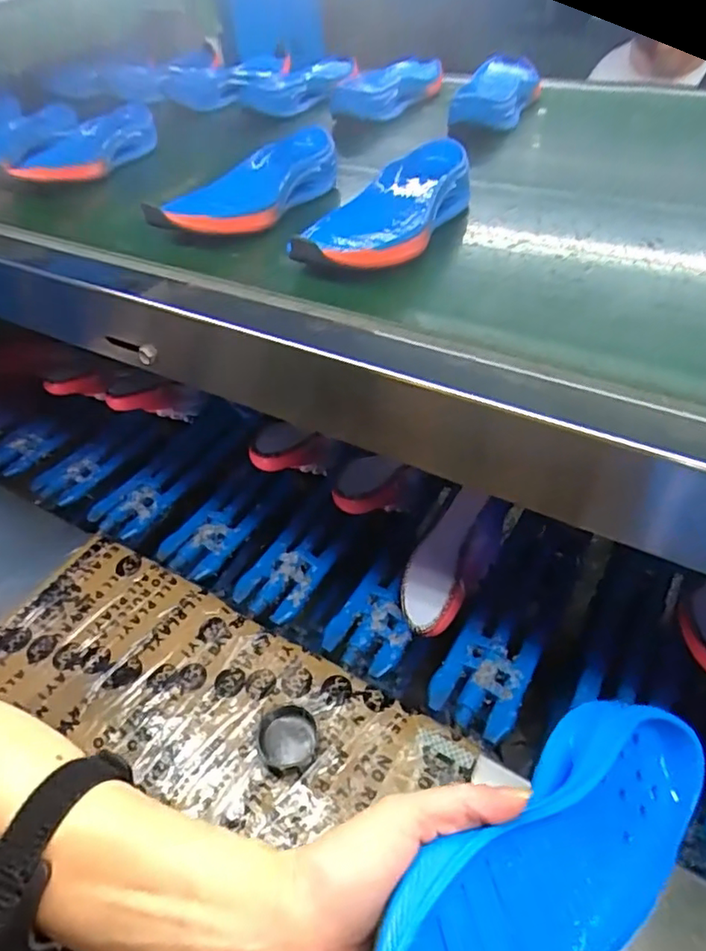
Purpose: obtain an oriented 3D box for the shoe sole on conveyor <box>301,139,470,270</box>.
[{"bbox_3d":[0.030,-0.231,0.507,0.094,0.035,0.220,16,48,22],"label":"shoe sole on conveyor"}]

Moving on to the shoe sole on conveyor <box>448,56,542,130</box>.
[{"bbox_3d":[0.188,-0.488,0.751,0.087,0.040,0.217,12,46,19],"label":"shoe sole on conveyor"}]

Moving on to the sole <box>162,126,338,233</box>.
[{"bbox_3d":[-0.094,-0.277,0.567,0.080,0.045,0.203,16,48,22],"label":"sole"}]

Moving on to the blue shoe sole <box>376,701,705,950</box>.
[{"bbox_3d":[0.093,0.185,0.272,0.217,0.089,0.033,-14,-3,-38],"label":"blue shoe sole"}]

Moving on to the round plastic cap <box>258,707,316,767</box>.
[{"bbox_3d":[-0.064,0.258,0.581,0.055,0.019,0.051,-4,43,3],"label":"round plastic cap"}]

